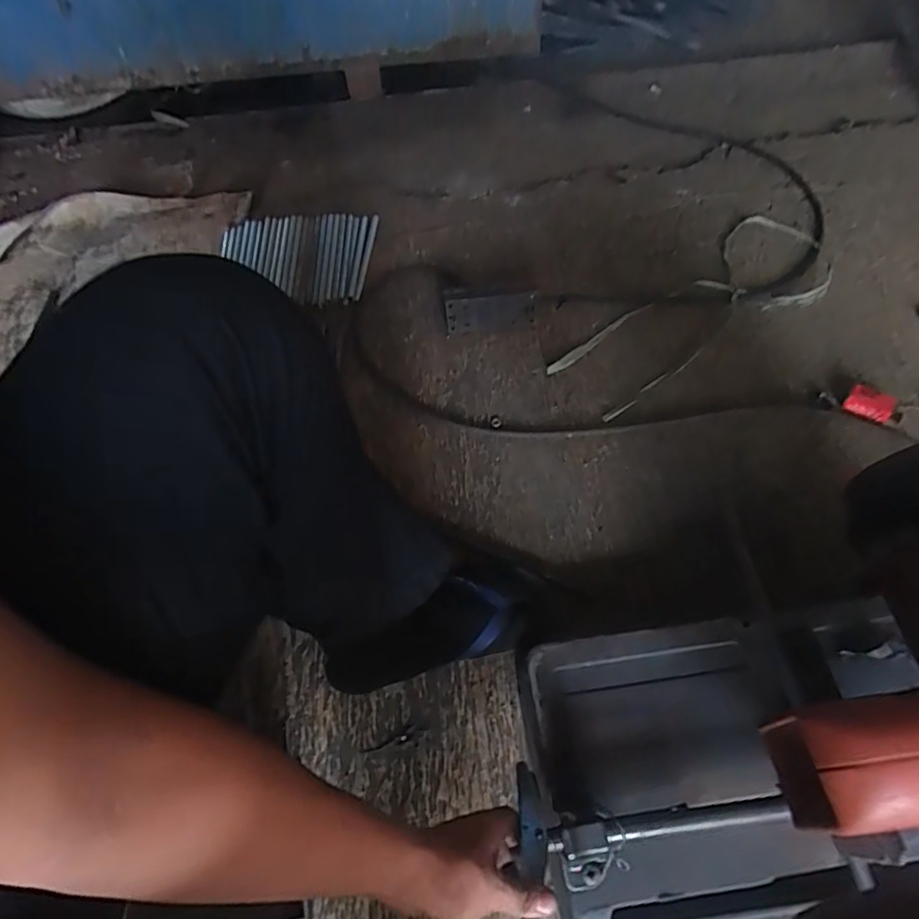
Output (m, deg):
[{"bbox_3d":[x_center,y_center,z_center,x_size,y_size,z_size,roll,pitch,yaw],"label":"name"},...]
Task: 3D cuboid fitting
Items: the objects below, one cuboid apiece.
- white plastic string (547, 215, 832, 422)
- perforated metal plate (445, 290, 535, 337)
[{"bbox_3d":[0.364,-0.216,0.827,0.479,0.014,0.169,-36,60,-18],"label":"white plastic string"},{"bbox_3d":[0.045,-0.215,0.823,0.131,0.065,0.007,-2,40,3],"label":"perforated metal plate"}]

